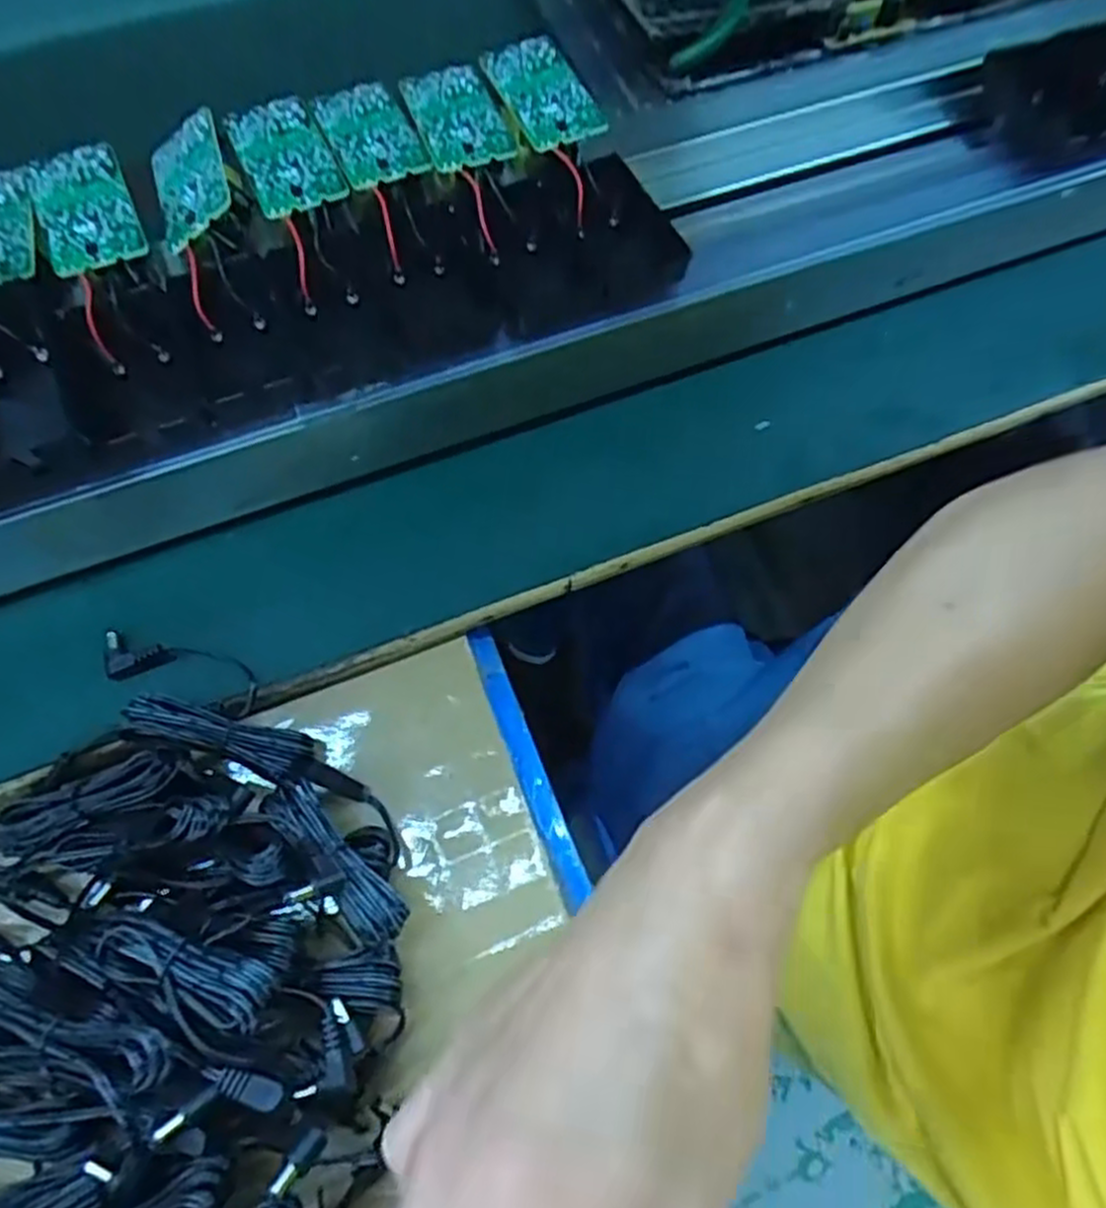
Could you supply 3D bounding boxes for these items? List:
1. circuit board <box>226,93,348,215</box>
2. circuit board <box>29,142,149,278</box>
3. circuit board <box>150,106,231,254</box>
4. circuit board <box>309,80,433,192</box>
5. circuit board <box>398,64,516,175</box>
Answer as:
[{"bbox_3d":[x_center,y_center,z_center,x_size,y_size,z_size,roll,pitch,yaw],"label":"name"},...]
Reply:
[{"bbox_3d":[-0.118,-0.197,0.343,0.037,0.006,0.064,-24,70,-10],"label":"circuit board"},{"bbox_3d":[-0.197,-0.167,0.329,0.037,0.004,0.063,-21,73,-11],"label":"circuit board"},{"bbox_3d":[-0.158,-0.185,0.340,0.036,0.004,0.069,-29,66,18],"label":"circuit board"},{"bbox_3d":[-0.083,-0.212,0.351,0.037,0.004,0.063,-22,70,-10],"label":"circuit board"},{"bbox_3d":[-0.043,-0.221,0.353,0.037,0.005,0.061,-18,69,-8],"label":"circuit board"}]

